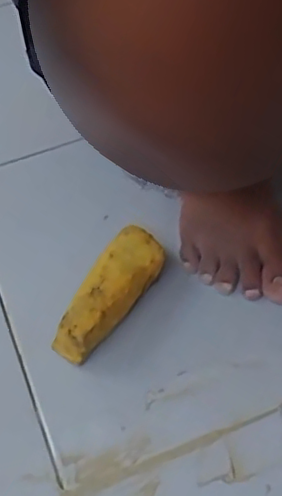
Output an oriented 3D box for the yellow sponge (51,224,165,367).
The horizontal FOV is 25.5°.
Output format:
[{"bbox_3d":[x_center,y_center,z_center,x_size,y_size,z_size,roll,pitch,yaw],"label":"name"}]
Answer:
[{"bbox_3d":[-0.024,0.039,0.537,0.052,0.047,0.132,21,53,25],"label":"yellow sponge"}]

